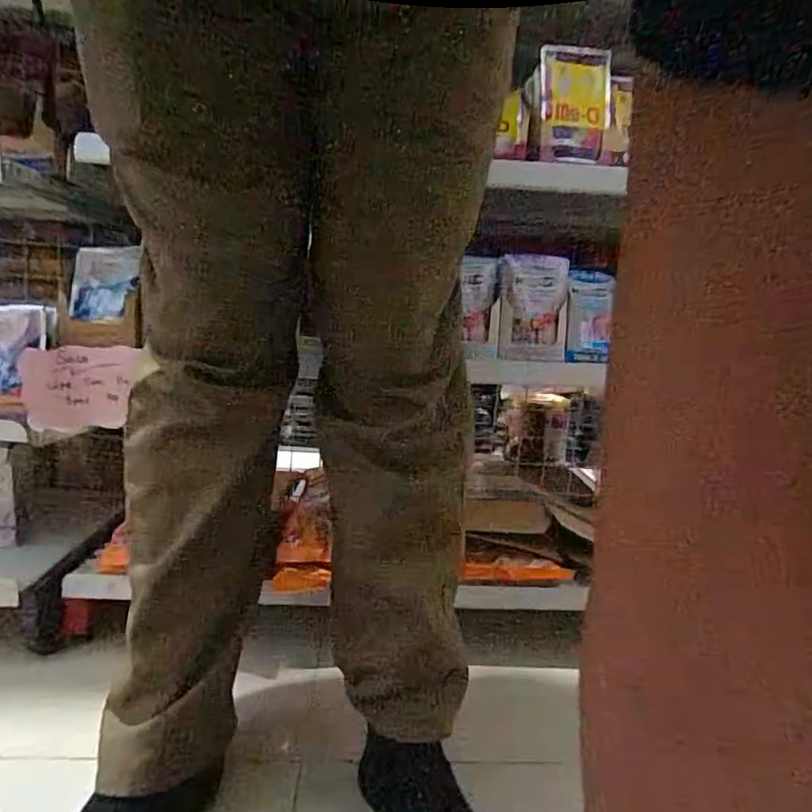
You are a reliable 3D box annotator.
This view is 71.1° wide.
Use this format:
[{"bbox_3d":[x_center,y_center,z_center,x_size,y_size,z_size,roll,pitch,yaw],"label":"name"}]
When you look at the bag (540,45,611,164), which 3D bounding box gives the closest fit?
[{"bbox_3d":[0.212,-0.379,0.714,0.089,0.132,0.023,0,10,-13],"label":"bag"}]

